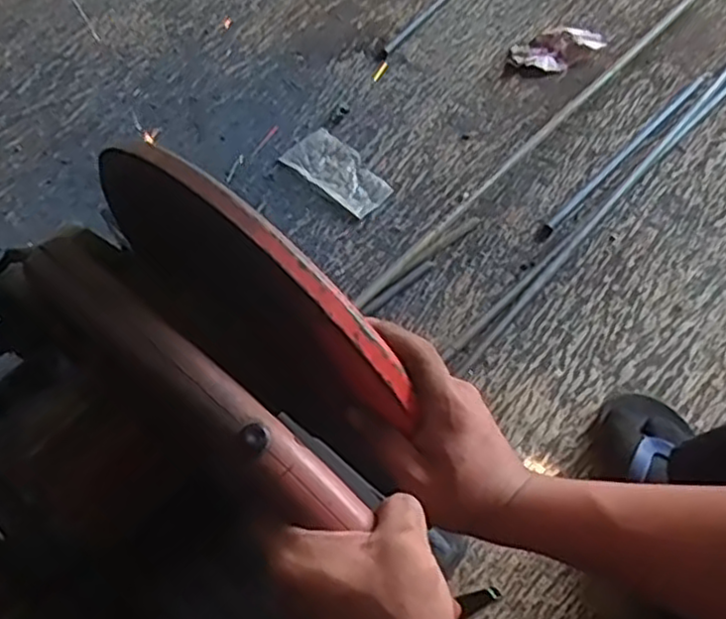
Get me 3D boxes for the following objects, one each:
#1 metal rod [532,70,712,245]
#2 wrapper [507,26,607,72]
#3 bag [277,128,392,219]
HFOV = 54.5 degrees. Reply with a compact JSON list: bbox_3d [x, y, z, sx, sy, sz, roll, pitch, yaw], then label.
[{"bbox_3d":[0.339,-0.203,0.911,0.015,0.017,0.364,41,69,20],"label":"metal rod"},{"bbox_3d":[0.274,-0.370,1.001,0.126,0.018,0.070,-23,63,-12],"label":"wrapper"},{"bbox_3d":[-0.030,-0.179,0.912,0.144,0.007,0.076,40,68,20],"label":"bag"}]

